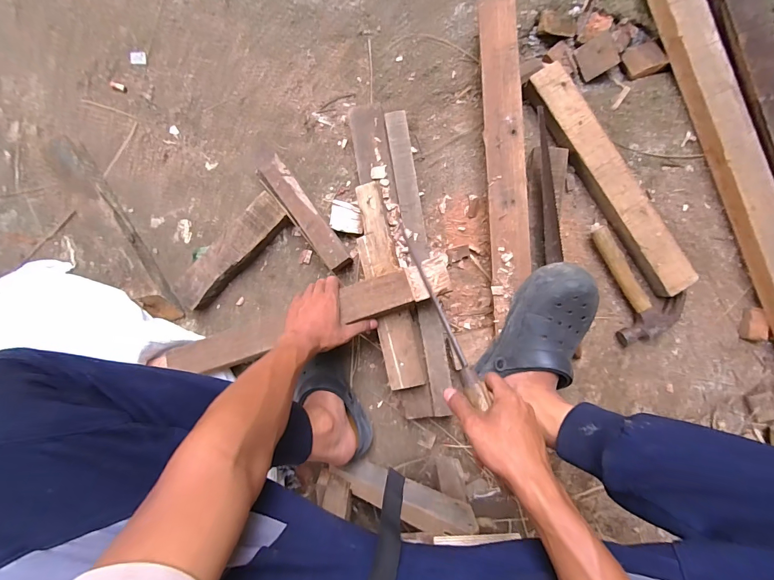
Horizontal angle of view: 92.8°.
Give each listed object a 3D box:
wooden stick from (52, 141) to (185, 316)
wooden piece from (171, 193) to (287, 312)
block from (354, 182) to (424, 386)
[{"bbox_3d":[-0.509,-0.111,0.707,0.055,0.045,0.395,-32,90,4],"label":"wooden stick"},{"bbox_3d":[-0.288,-0.067,0.685,0.257,0.047,0.069,-45,89,4],"label":"wooden piece"},{"bbox_3d":[-0.001,-0.006,0.631,0.062,0.037,0.343,-14,91,3],"label":"block"}]

